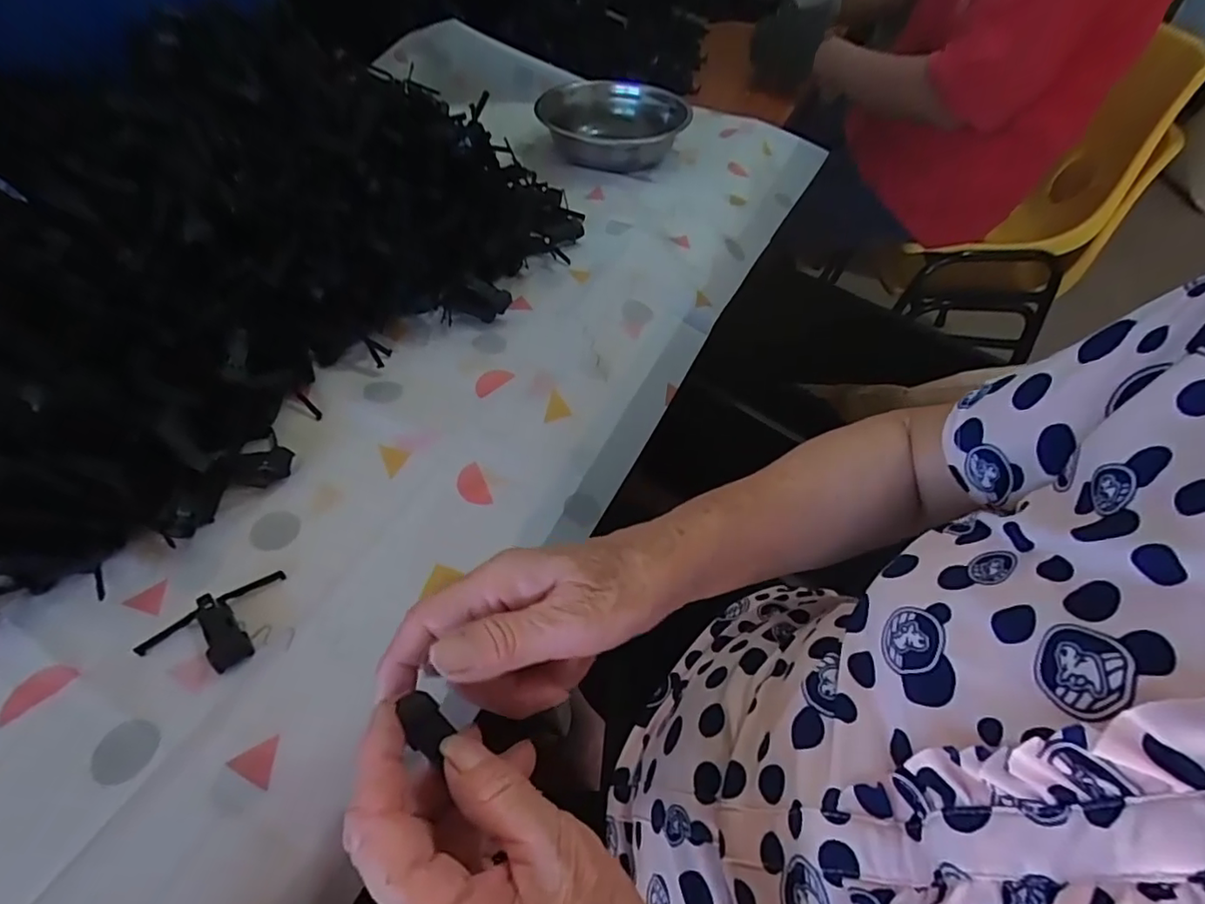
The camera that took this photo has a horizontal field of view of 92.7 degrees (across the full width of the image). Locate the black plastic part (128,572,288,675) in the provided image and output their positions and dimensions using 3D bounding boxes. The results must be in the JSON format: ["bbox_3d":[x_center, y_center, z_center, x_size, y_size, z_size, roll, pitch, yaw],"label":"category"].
[{"bbox_3d":[-0.233,0.108,0.351,0.083,0.013,0.049,-33,60,-27],"label":"black plastic part"}]

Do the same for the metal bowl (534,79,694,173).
[{"bbox_3d":[0.015,-0.462,0.813,0.198,0.055,0.207,2,51,-3],"label":"metal bowl"}]

